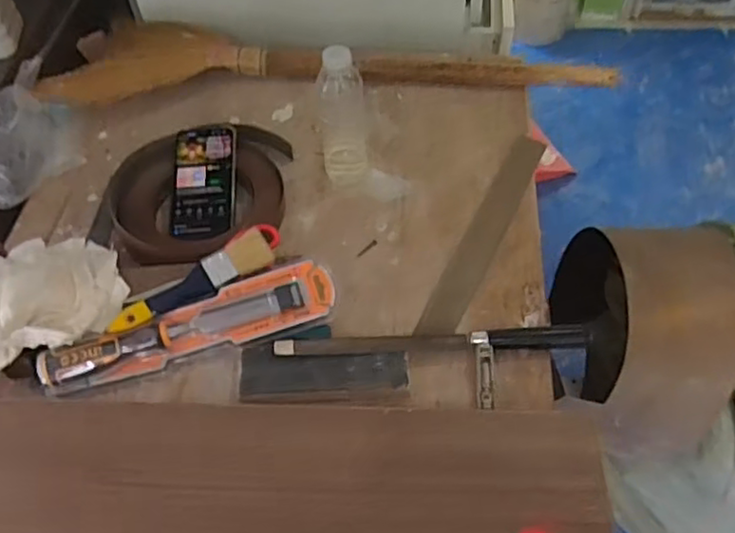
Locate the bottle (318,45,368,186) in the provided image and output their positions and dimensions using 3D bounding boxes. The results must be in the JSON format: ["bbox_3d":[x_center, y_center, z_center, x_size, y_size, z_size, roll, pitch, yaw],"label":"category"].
[{"bbox_3d":[-0.031,-0.182,0.811,0.057,0.177,0.053,-6,53,-1],"label":"bottle"}]

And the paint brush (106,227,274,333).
[{"bbox_3d":[-0.187,0.023,0.720,0.185,0.010,0.042,-34,86,-10],"label":"paint brush"}]

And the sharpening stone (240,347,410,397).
[{"bbox_3d":[-0.046,0.108,0.695,0.172,0.016,0.050,-1,53,2],"label":"sharpening stone"}]

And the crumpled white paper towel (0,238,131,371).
[{"bbox_3d":[-0.360,0.027,0.722,0.172,0.031,0.148,-26,56,-16],"label":"crumpled white paper towel"}]

